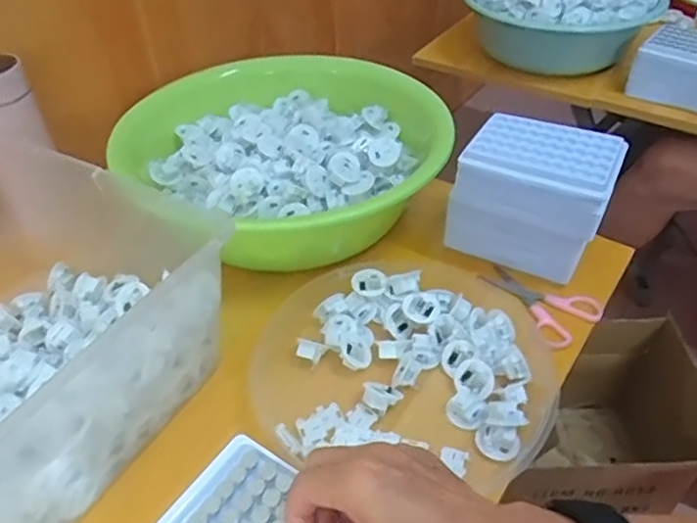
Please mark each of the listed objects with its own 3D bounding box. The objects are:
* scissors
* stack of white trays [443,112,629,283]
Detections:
[{"bbox_3d":[0.178,0.035,0.569,0.069,0.012,0.110,-28,49,-27],"label":"scissors"},{"bbox_3d":[0.176,-0.057,0.581,0.136,0.130,0.087,20,46,21],"label":"stack of white trays"}]

